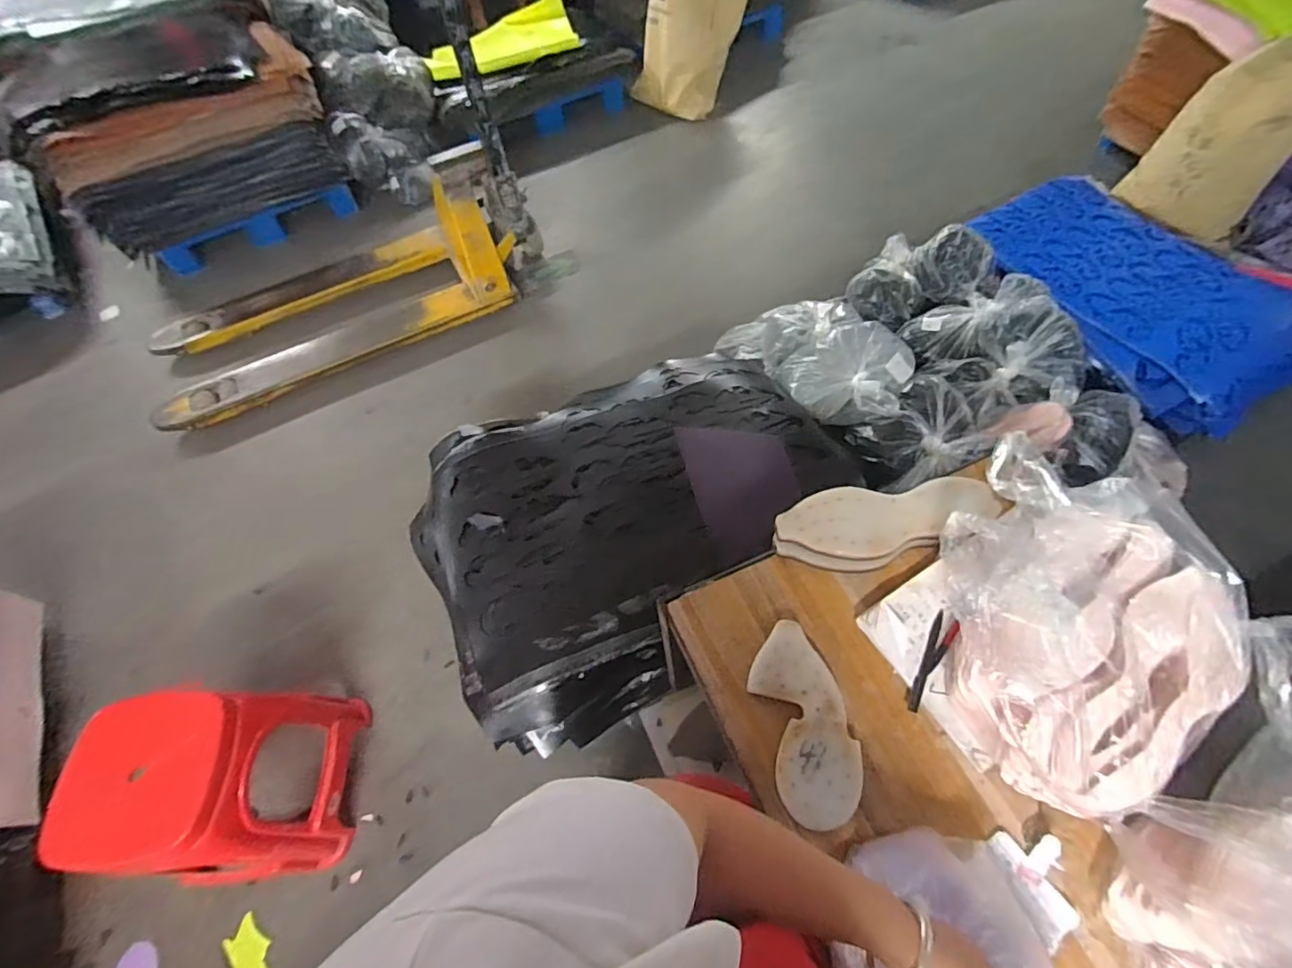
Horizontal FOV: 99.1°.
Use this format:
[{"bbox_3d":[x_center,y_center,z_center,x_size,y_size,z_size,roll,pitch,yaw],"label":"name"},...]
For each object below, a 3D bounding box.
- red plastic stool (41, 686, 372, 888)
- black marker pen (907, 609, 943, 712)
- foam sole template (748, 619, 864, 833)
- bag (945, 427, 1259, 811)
[{"bbox_3d":[-0.767,0.561,1.021,0.283,0.380,0.306,-9,59,-1],"label":"red plastic stool"},{"bbox_3d":[0.343,0.215,0.673,0.015,0.014,0.129,22,63,16],"label":"black marker pen"},{"bbox_3d":[0.184,0.273,0.642,0.099,0.010,0.215,-13,59,-3],"label":"foam sole template"},{"bbox_3d":[0.451,0.159,0.597,0.274,0.166,0.328,17,62,14],"label":"bag"}]

